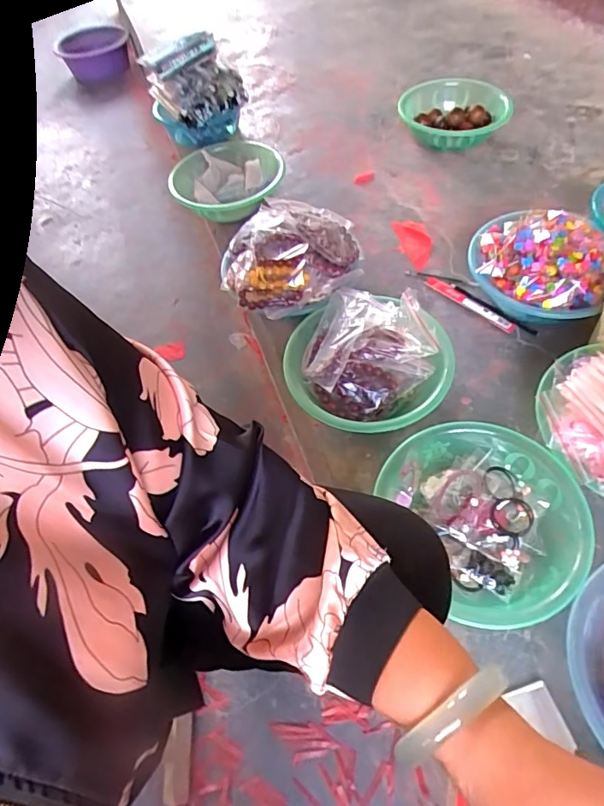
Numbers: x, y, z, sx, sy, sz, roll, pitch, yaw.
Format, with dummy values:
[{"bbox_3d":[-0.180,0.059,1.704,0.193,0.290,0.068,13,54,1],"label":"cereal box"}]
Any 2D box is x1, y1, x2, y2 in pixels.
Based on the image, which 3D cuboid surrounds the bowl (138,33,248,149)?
[{"bbox_3d":[-0.259,-0.749,1.196,0.177,0.209,0.158,37,67,24],"label":"bowl"}]

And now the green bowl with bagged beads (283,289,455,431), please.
[{"bbox_3d":[0.092,-0.057,0.725,0.226,0.095,0.232,-3,55,4],"label":"green bowl with bagged beads"}]

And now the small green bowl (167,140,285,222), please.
[{"bbox_3d":[-0.155,-0.474,1.040,0.246,0.068,0.249,9,57,12],"label":"small green bowl"}]

